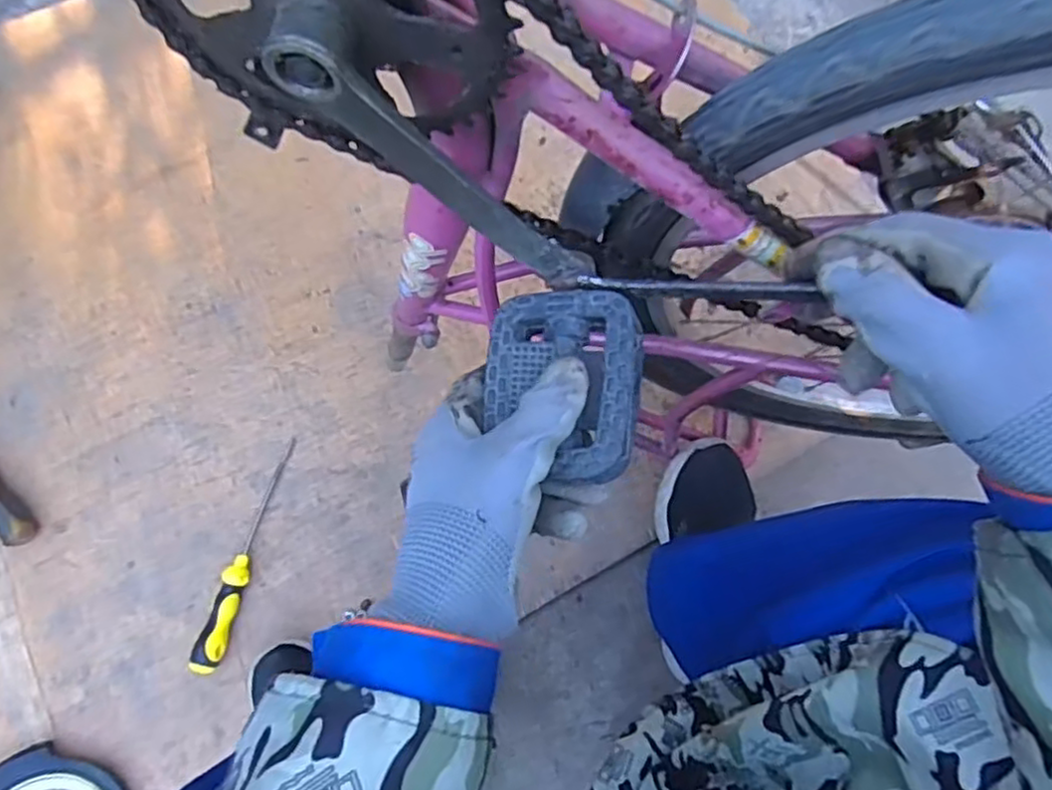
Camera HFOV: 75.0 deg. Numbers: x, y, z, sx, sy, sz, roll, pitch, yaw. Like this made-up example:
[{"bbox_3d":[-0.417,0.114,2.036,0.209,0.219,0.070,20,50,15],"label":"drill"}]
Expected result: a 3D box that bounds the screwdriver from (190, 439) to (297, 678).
[{"bbox_3d":[-0.296,0.167,0.734,0.028,0.027,0.248,15,74,2],"label":"screwdriver"}]

